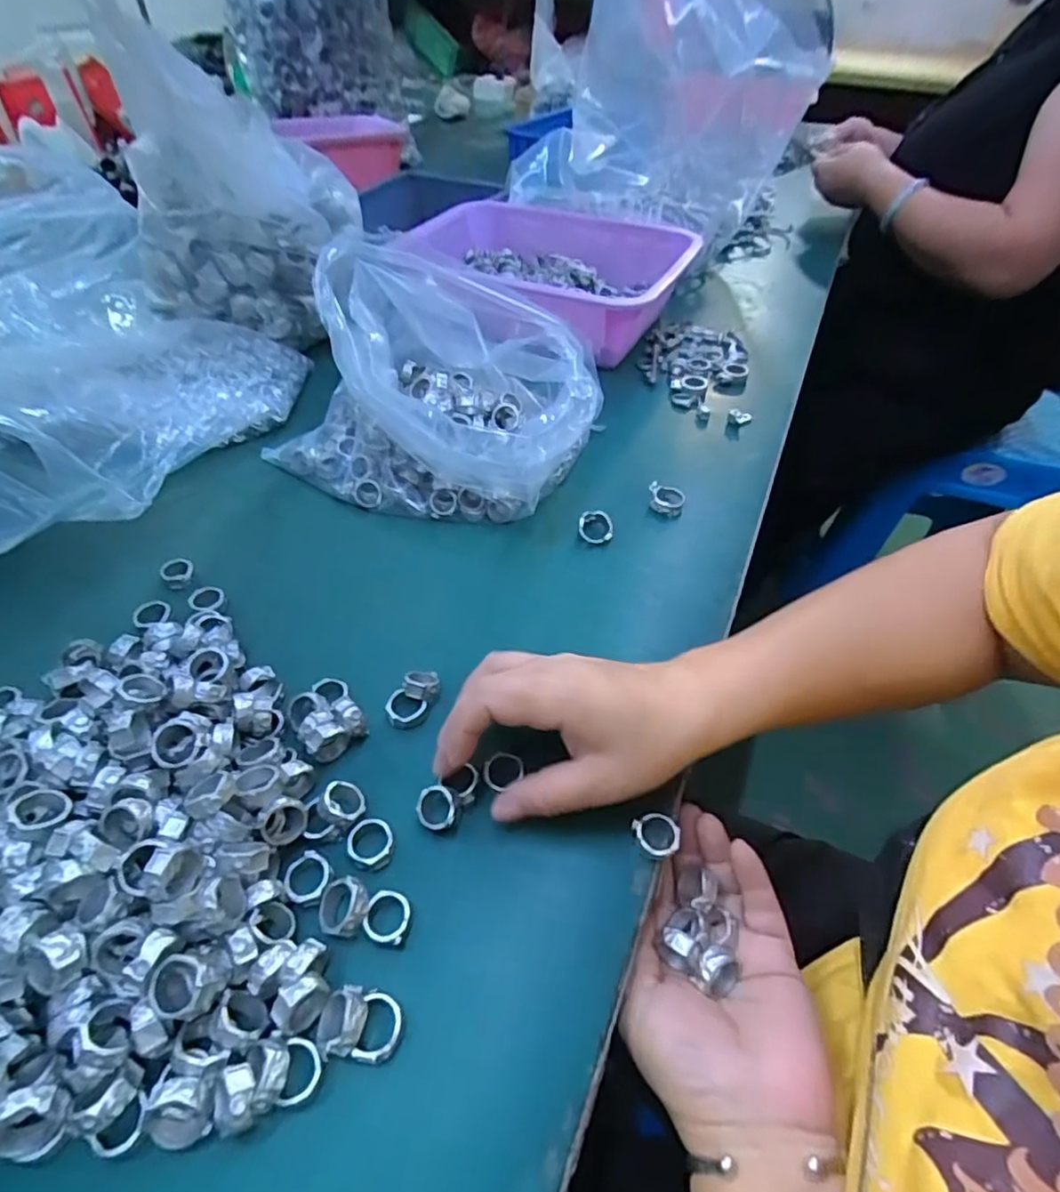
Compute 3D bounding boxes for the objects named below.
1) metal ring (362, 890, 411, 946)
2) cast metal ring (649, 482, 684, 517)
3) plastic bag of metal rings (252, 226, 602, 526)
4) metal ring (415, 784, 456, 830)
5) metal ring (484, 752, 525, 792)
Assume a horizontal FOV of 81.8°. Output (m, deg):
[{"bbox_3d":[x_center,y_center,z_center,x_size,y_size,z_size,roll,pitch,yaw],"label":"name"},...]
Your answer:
[{"bbox_3d":[-0.063,0.141,0.270,0.019,0.007,0.020,10,48,8],"label":"metal ring"},{"bbox_3d":[0.105,-0.078,0.472,0.027,0.019,0.026,0,47,0],"label":"cast metal ring"},{"bbox_3d":[-0.074,-0.162,0.478,0.257,0.146,0.168,20,50,17],"label":"plastic bag of metal rings"},{"bbox_3d":[-0.046,0.104,0.301,0.019,0.012,0.019,0,47,0],"label":"metal ring"},{"bbox_3d":[-0.014,0.090,0.317,0.020,0.005,0.019,-1,46,1],"label":"metal ring"}]

